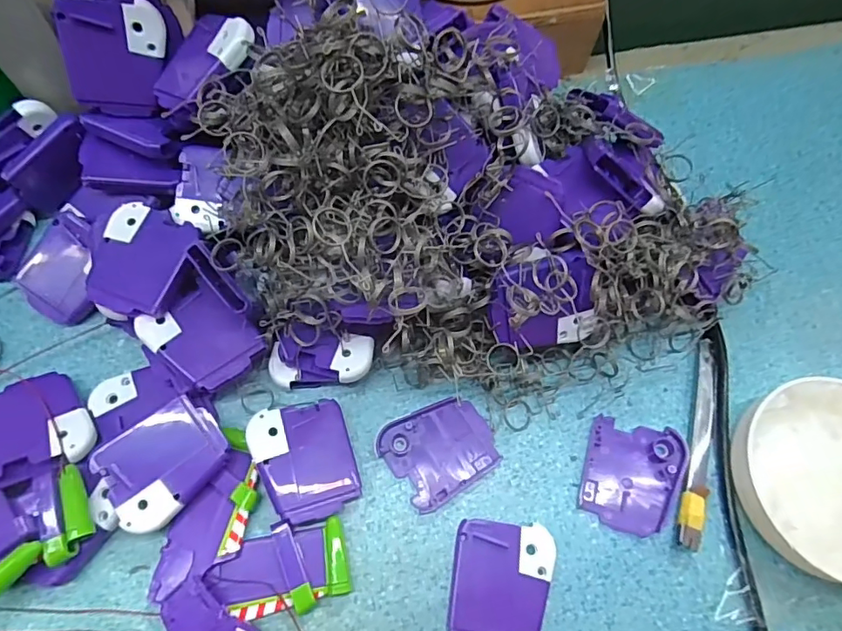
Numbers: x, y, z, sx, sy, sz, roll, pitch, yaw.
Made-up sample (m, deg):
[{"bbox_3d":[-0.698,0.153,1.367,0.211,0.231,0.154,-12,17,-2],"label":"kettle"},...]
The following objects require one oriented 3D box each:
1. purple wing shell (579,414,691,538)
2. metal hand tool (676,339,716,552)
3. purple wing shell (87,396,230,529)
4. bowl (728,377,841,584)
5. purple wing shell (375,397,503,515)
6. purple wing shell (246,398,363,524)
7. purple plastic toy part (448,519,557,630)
[{"bbox_3d":[0.121,0.091,0.300,0.052,0.011,0.061,17,68,4],"label":"purple wing shell"},{"bbox_3d":[0.163,0.070,0.306,0.013,0.010,0.124,19,68,5],"label":"metal hand tool"},{"bbox_3d":[-0.133,0.077,0.277,0.059,0.022,0.049,-34,73,-15],"label":"purple wing shell"},{"bbox_3d":[0.227,0.090,0.292,0.101,0.028,0.104,1,68,-3],"label":"bowl"},{"bbox_3d":[0.011,0.076,0.303,0.060,0.006,0.051,-30,73,-14],"label":"purple wing shell"},{"bbox_3d":[-0.063,0.079,0.288,0.051,0.010,0.060,-10,72,-23],"label":"purple wing shell"},{"bbox_3d":[0.043,0.142,0.276,0.052,0.007,0.061,8,68,0],"label":"purple plastic toy part"}]

